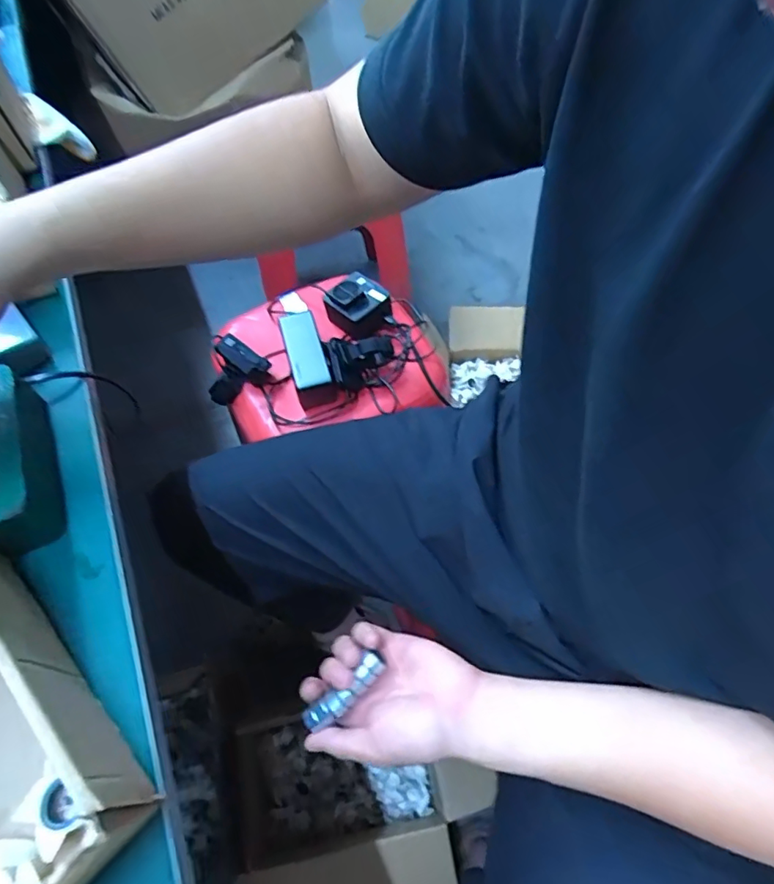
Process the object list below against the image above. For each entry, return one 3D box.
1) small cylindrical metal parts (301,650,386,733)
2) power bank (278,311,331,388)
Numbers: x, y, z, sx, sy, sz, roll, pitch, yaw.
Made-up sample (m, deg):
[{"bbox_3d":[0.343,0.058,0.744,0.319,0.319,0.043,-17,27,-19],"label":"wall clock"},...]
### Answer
[{"bbox_3d":[-0.036,0.196,0.406,0.078,0.013,0.018,-45,66,6],"label":"small cylindrical metal parts"},{"bbox_3d":[-0.111,-0.127,0.695,0.047,0.021,0.113,-16,61,-7],"label":"power bank"}]

